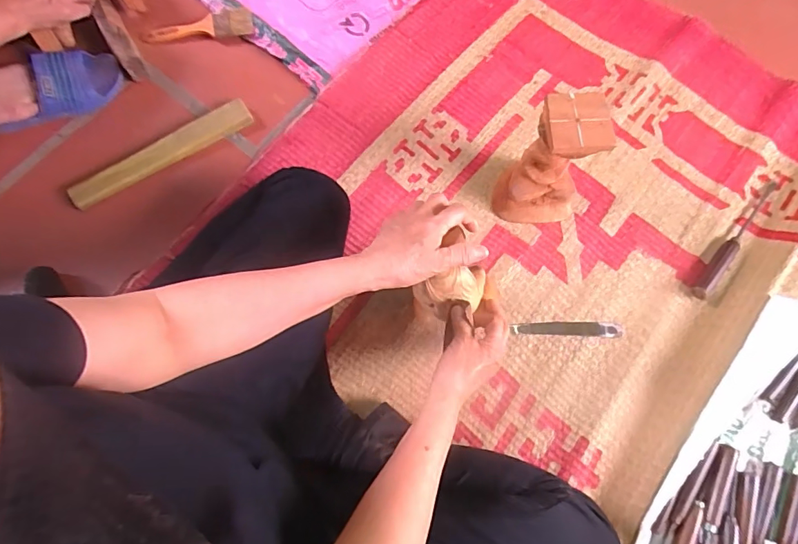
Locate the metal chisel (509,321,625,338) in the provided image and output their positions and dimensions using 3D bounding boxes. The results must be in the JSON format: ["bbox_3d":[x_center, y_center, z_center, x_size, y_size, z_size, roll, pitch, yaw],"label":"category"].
[{"bbox_3d":[0.246,0.082,0.674,0.161,0.008,0.023,2,74,0],"label":"metal chisel"}]

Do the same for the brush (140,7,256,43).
[{"bbox_3d":[-0.328,-0.398,0.754,0.179,0.013,0.046,-9,75,-3],"label":"brush"}]

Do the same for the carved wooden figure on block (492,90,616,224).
[{"bbox_3d":[0.204,-0.148,0.649,0.110,0.182,0.105,-1,75,-1],"label":"carved wooden figure on block"}]

